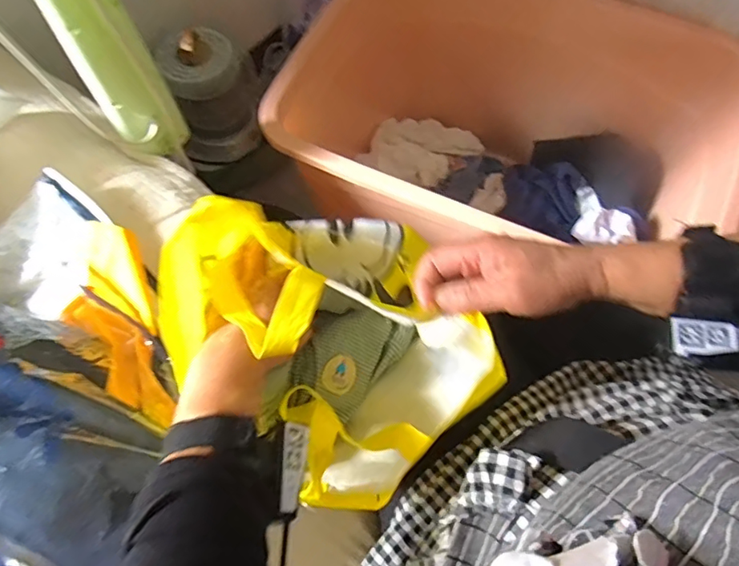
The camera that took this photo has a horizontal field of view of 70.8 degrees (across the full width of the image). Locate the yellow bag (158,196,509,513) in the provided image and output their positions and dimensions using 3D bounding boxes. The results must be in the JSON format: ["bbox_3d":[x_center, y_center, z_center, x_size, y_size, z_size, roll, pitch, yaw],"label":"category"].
[{"bbox_3d":[-0.039,0.041,0.440,0.203,0.182,0.253,-42,71,-17],"label":"yellow bag"}]

